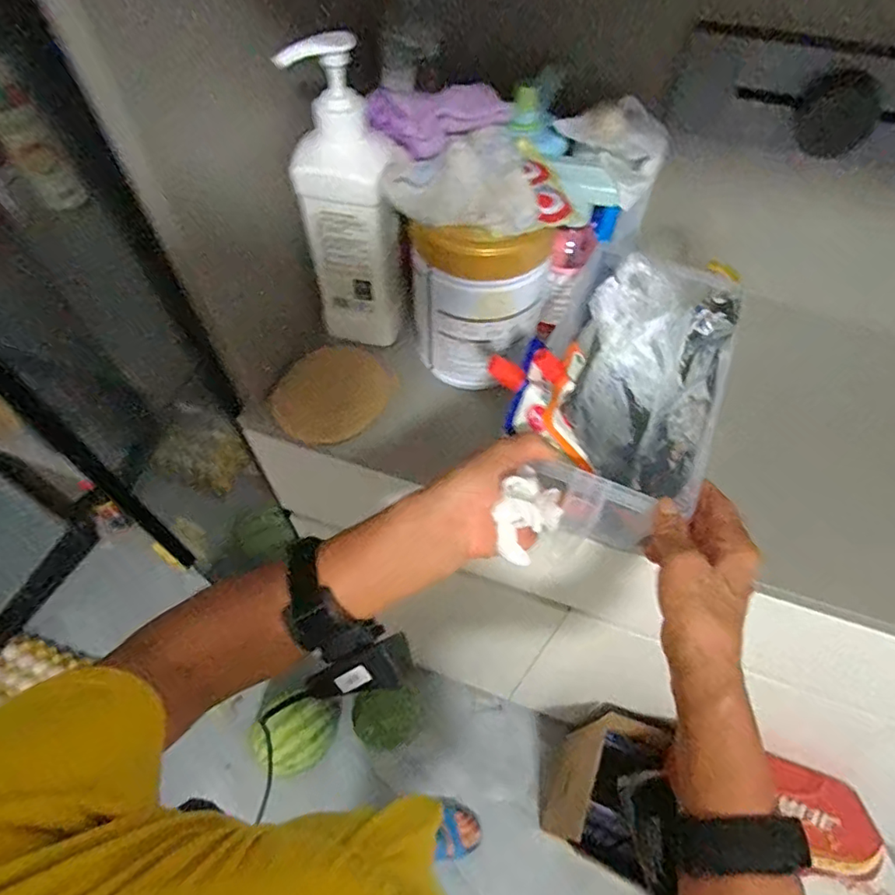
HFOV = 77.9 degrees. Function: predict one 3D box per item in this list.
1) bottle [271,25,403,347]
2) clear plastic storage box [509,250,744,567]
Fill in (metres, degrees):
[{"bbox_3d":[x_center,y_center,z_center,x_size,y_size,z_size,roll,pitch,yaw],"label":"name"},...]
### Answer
[{"bbox_3d":[-0.090,-0.210,0.515,0.093,0.267,0.049,-12,57,-7],"label":"bottle"},{"bbox_3d":[0.154,-0.051,0.487,0.147,0.083,0.264,21,59,15],"label":"clear plastic storage box"}]

